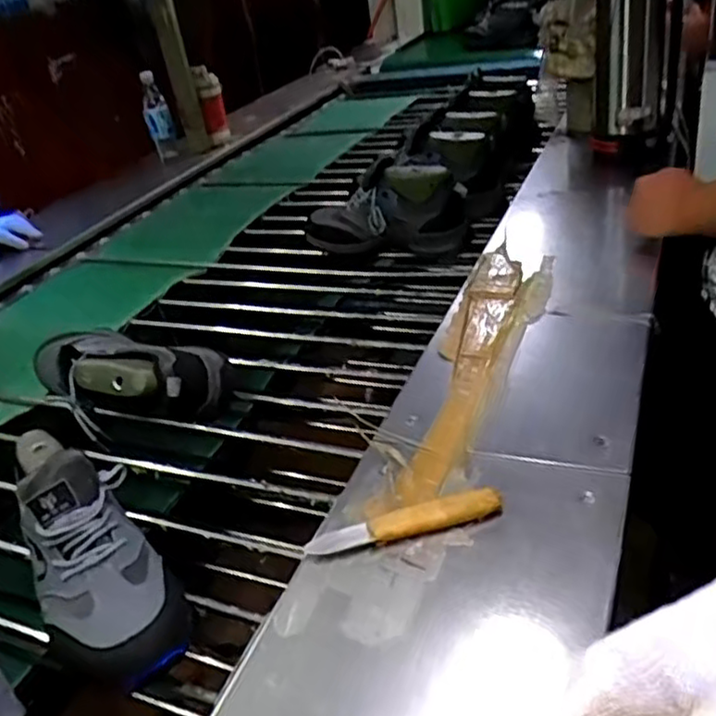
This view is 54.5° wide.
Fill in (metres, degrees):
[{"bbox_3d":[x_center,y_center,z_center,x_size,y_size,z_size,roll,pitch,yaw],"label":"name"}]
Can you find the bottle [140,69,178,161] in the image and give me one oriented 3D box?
[{"bbox_3d":[-0.504,-0.603,1.763,0.064,0.234,0.060,-16,31,-14],"label":"bottle"}]

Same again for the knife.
[{"bbox_3d":[0.039,0.135,0.575,0.161,0.015,0.025,-10,30,-5],"label":"knife"}]

